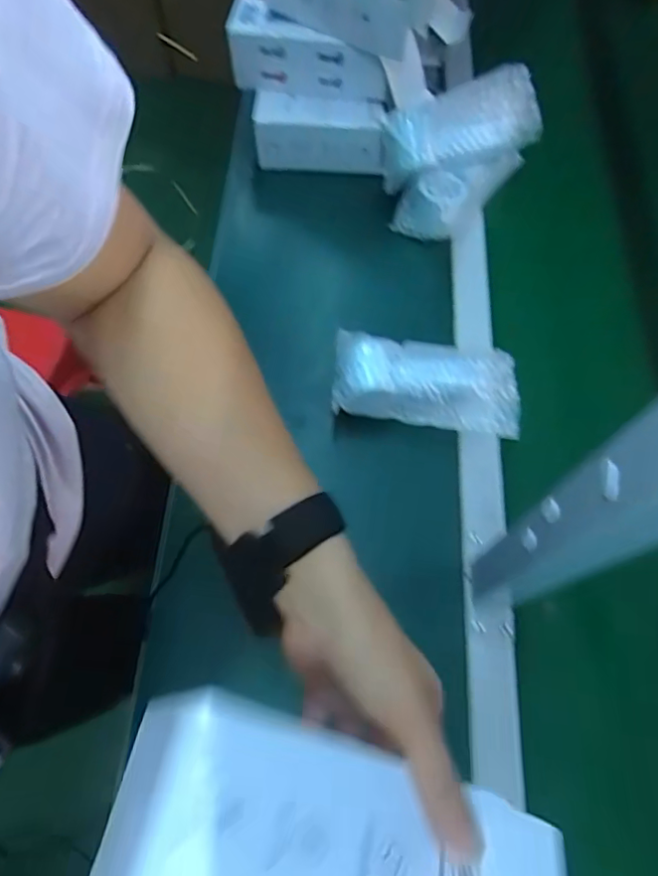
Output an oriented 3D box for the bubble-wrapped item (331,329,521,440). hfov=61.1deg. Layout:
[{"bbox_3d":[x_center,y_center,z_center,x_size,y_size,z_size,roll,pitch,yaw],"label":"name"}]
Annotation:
[{"bbox_3d":[0.104,-0.063,0.589,0.200,0.038,0.100,8,66,2],"label":"bubble-wrapped item"}]

